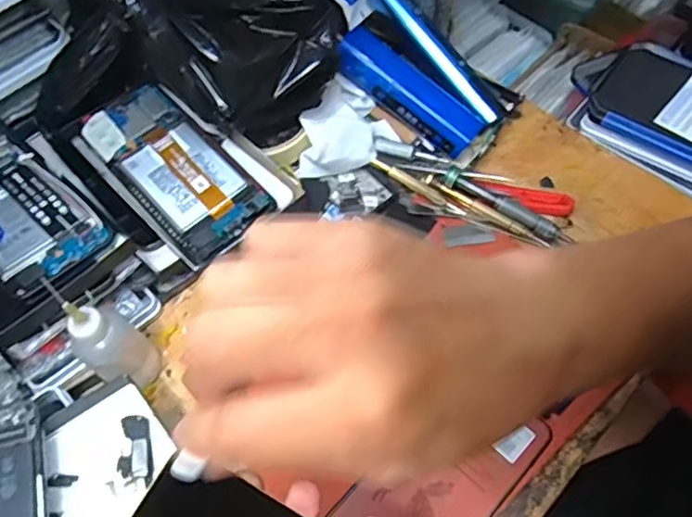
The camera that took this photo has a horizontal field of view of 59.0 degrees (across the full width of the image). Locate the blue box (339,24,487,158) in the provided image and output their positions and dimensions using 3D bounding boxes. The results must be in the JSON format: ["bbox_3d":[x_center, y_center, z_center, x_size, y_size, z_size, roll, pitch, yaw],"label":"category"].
[{"bbox_3d":[0.050,-0.136,0.501,0.128,0.027,0.033,38,65,-2],"label":"blue box"}]

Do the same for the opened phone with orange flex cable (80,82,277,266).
[{"bbox_3d":[-0.128,-0.069,0.453,0.072,0.011,0.162,-38,67,-20],"label":"opened phone with orange flex cable"}]

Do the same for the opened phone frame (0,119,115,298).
[{"bbox_3d":[-0.237,-0.042,0.425,0.158,0.004,0.073,38,62,18],"label":"opened phone frame"}]

